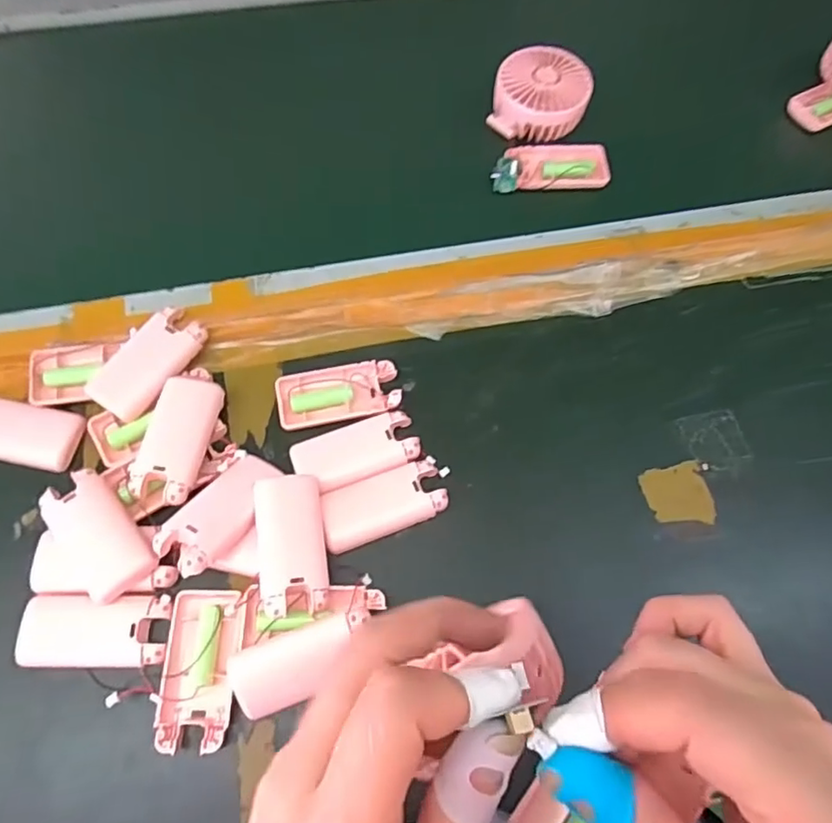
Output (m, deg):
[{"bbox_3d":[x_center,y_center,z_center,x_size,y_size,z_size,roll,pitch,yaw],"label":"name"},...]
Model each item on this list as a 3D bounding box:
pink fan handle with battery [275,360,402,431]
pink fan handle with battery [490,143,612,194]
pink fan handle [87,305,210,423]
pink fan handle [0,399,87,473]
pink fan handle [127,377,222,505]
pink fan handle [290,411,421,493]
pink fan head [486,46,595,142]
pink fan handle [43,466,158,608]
[{"bbox_3d":[-0.062,-0.014,0.467,0.095,0.016,0.046,-11,68,-7],"label":"pink fan handle with battery"},{"bbox_3d":[0.126,-0.233,0.545,0.110,0.021,0.048,-8,68,-6],"label":"pink fan handle with battery"},{"bbox_3d":[-0.208,-0.039,0.450,0.046,0.018,0.093,29,69,9],"label":"pink fan handle"},{"bbox_3d":[-0.302,0.015,0.439,0.091,0.014,0.046,12,67,3],"label":"pink fan handle"},{"bbox_3d":[-0.175,0.018,0.422,0.042,0.011,0.092,12,67,2],"label":"pink fan handle"},{"bbox_3d":[-0.046,0.032,0.449,0.093,0.016,0.046,-20,70,-10],"label":"pink fan handle"},{"bbox_3d":[0.118,-0.306,0.560,0.096,0.043,0.096,1,67,-2],"label":"pink fan head"},{"bbox_3d":[-0.218,0.084,0.398,0.045,0.020,0.090,-39,74,-16],"label":"pink fan handle"}]

